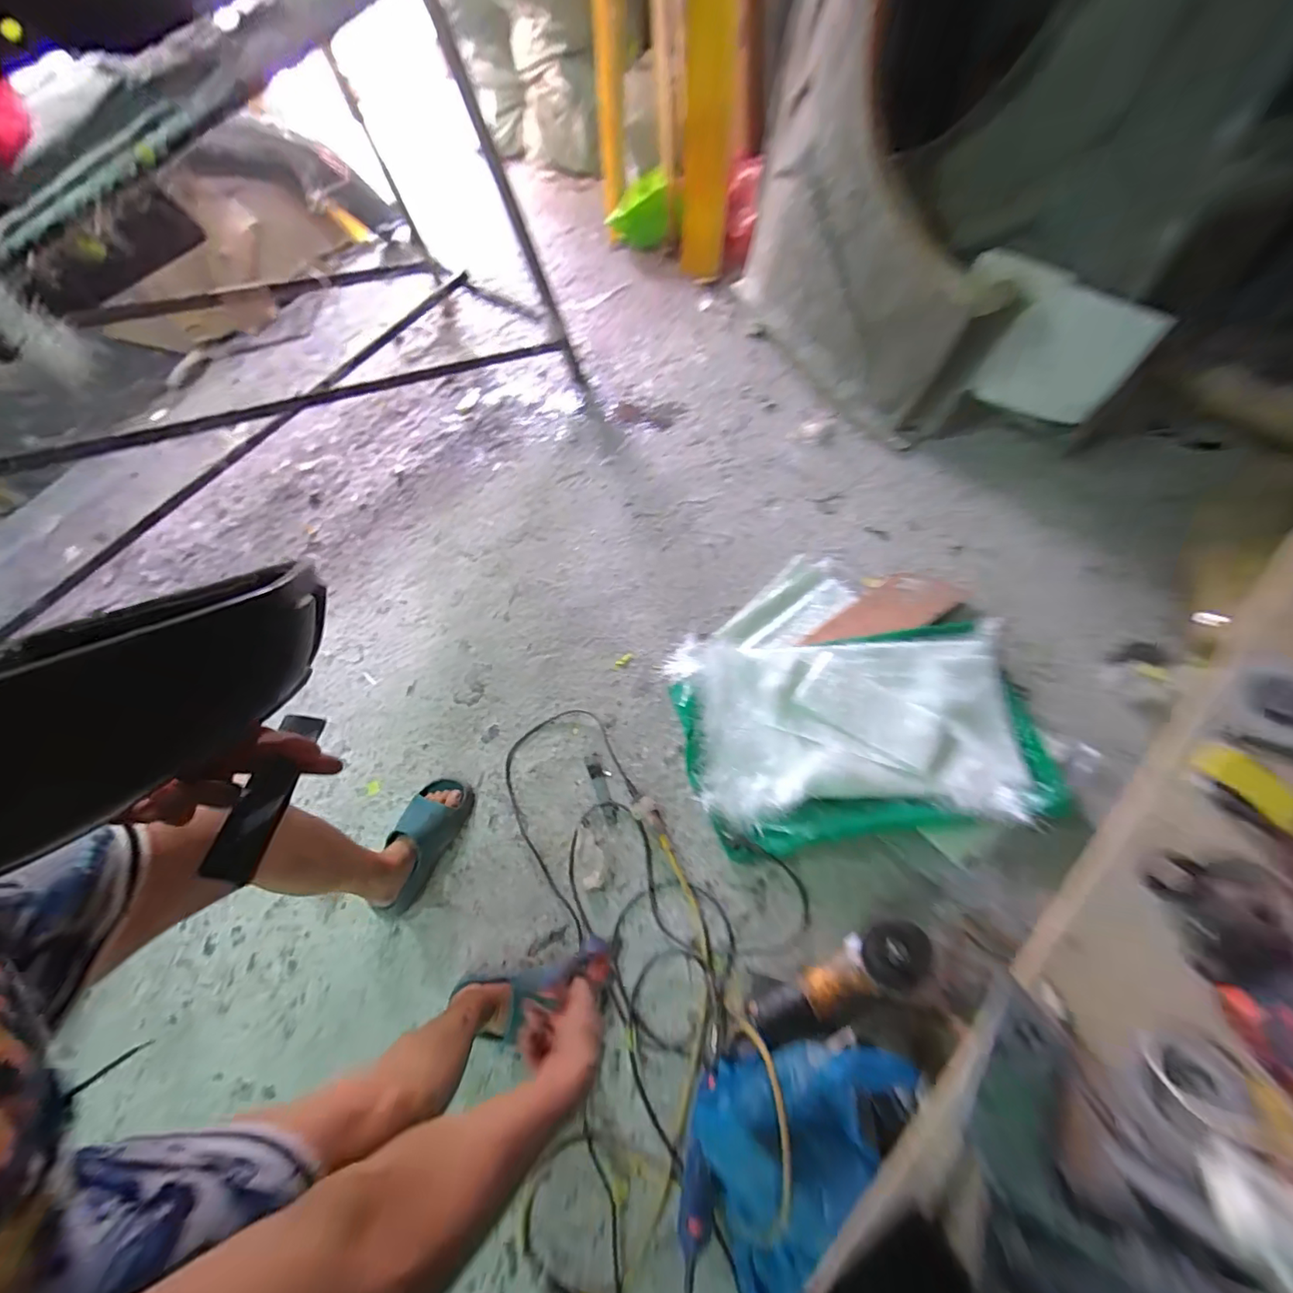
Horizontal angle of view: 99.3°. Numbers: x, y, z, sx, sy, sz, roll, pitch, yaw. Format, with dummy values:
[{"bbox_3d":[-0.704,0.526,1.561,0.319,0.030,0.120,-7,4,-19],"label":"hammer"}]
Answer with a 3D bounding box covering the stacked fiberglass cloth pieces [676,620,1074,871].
[{"bbox_3d":[0.377,0.149,1.012,0.613,0.044,0.391,-9,63,7],"label":"stacked fiberglass cloth pieces"}]

